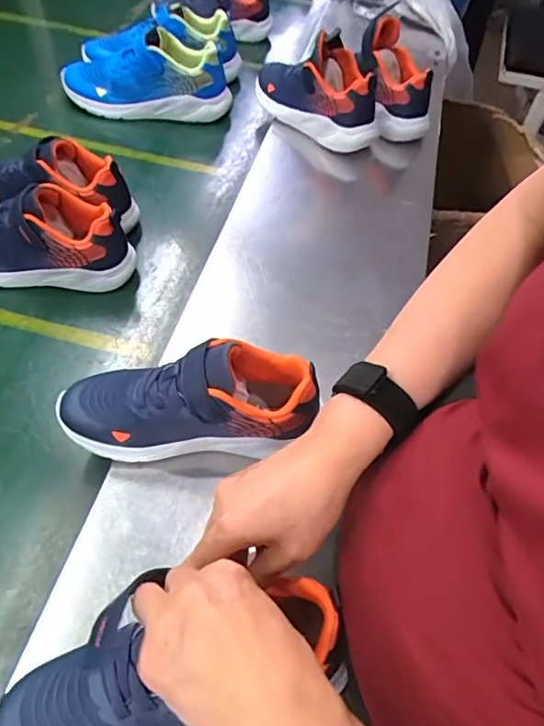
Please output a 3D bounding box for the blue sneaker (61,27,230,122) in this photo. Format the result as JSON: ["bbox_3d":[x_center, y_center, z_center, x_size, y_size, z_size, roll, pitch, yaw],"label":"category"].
[{"bbox_3d":[-0.207,-0.475,0.866,0.268,0.107,0.106,2,53,-5],"label":"blue sneaker"}]

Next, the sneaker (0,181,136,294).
[{"bbox_3d":[-0.288,-0.146,0.627,0.235,0.105,0.086,1,52,3],"label":"sneaker"}]

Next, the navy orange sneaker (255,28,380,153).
[{"bbox_3d":[0.071,-0.423,0.812,0.098,0.143,0.226,-30,62,-25],"label":"navy orange sneaker"}]

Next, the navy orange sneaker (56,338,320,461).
[{"bbox_3d":[-0.076,0.028,0.460,0.218,0.088,0.075,1,53,-6],"label":"navy orange sneaker"}]

